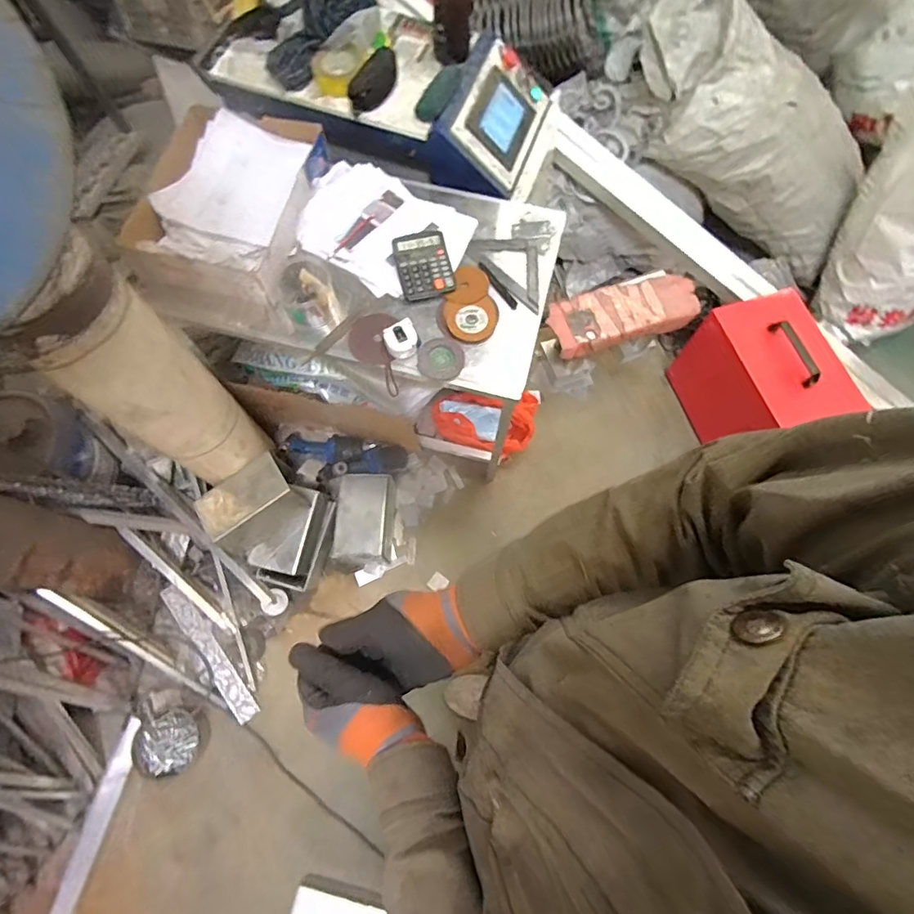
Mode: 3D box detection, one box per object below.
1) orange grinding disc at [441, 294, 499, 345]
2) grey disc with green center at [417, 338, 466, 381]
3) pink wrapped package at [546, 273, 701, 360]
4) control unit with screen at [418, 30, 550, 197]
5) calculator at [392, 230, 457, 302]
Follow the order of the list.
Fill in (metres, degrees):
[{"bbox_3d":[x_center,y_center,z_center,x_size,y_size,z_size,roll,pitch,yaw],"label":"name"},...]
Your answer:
[{"bbox_3d":[0.032,-0.289,1.082,0.114,0.009,0.106,0,71,0],"label":"orange grinding disc"},{"bbox_3d":[-0.034,-0.202,1.055,0.095,0.012,0.089,0,84,-2],"label":"grey disc with green center"},{"bbox_3d":[0.488,-0.416,1.486,0.448,0.081,0.182,-16,72,-5],"label":"pink wrapped package"},{"bbox_3d":[0.081,-0.797,1.205,0.211,0.134,0.340,23,73,8],"label":"control unit with screen"},{"bbox_3d":[-0.071,-0.418,1.103,0.116,0.036,0.144,-14,72,-5],"label":"calculator"}]

